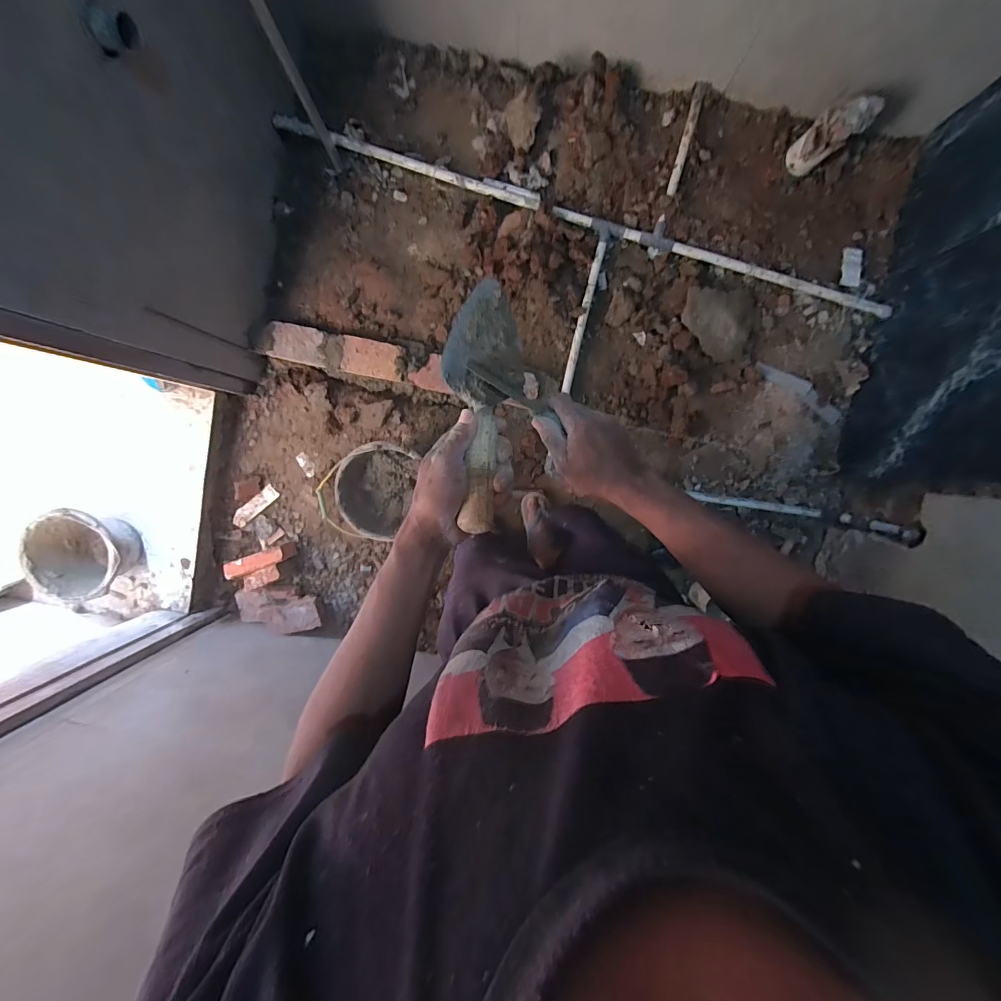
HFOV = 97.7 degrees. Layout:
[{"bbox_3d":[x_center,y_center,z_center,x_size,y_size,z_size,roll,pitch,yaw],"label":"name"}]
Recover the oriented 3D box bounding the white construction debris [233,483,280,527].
[{"bbox_3d":[-0.816,0.019,1.446,0.172,0.021,0.048,-39,93,5],"label":"white construction debris"}]

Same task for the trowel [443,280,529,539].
[{"bbox_3d":[-0.018,-0.107,0.465,0.086,0.050,0.295,-2,63,2],"label":"trowel"}]

